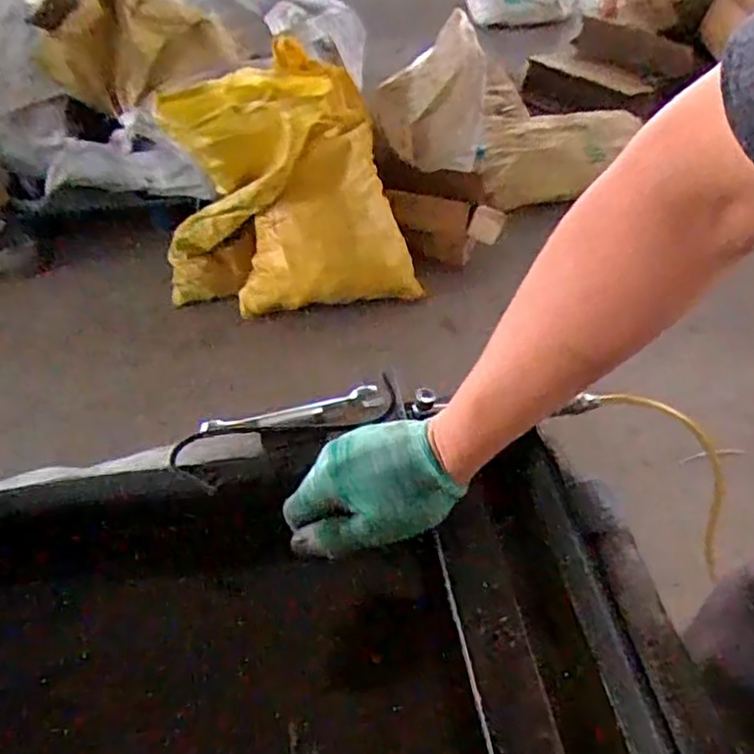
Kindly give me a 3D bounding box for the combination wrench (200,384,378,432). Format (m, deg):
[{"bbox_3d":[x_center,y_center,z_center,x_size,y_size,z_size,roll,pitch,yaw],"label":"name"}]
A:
[{"bbox_3d":[-0.082,0.030,0.645,0.166,0.015,0.016,-12,47,-10],"label":"combination wrench"}]

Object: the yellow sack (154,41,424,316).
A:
[{"bbox_3d":[-0.241,-0.480,1.797,0.652,0.608,0.293,-13,47,-12],"label":"yellow sack"}]

